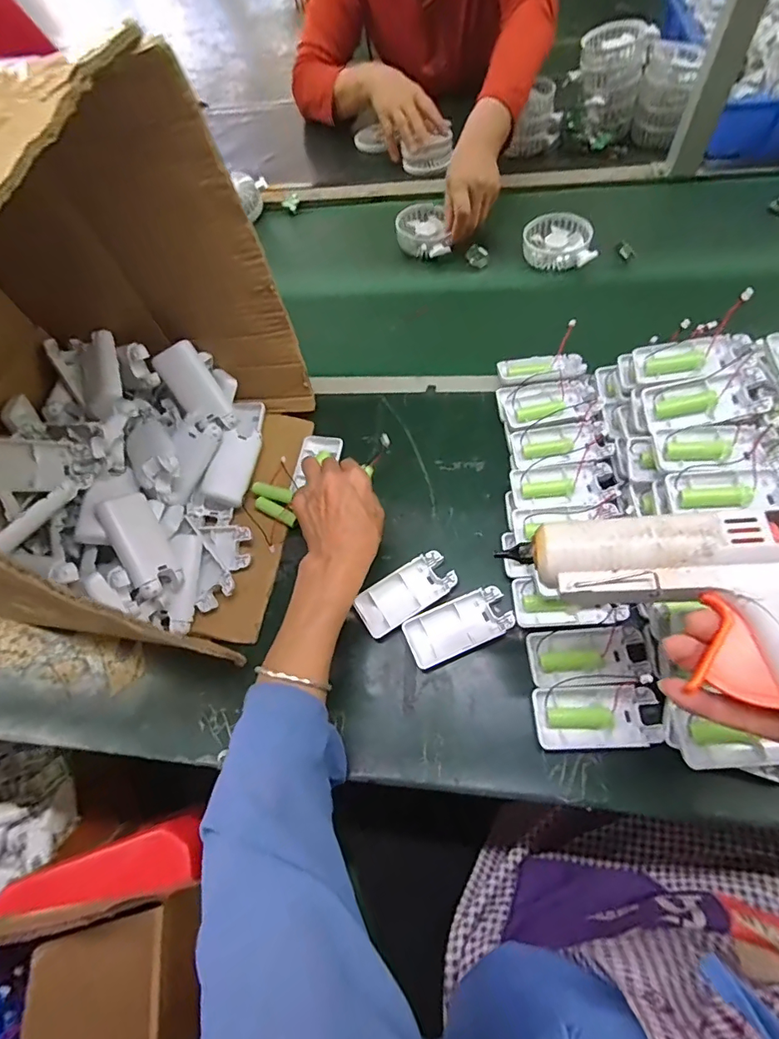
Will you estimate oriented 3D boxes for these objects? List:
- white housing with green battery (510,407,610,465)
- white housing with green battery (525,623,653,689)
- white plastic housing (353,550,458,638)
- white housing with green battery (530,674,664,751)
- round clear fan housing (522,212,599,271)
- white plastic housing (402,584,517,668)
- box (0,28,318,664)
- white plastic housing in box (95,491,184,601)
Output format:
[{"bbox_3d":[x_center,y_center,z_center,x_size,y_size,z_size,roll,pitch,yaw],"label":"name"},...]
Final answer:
[{"bbox_3d":[0.176,-0.069,0.489,0.098,0.037,0.056,-15,62,1],"label":"white housing with green battery"},{"bbox_3d":[0.168,0.115,0.405,0.096,0.023,0.043,-9,61,3],"label":"white housing with green battery"},{"bbox_3d":[0.015,0.070,0.451,0.093,0.020,0.045,-31,63,-9],"label":"white plastic housing"},{"bbox_3d":[0.167,0.156,0.384,0.097,0.023,0.051,-6,62,5],"label":"white housing with green battery"},{"bbox_3d":[0.233,-0.384,0.660,0.091,0.031,0.087,2,62,9],"label":"round clear fan housing"},{"bbox_3d":[0.062,0.096,0.429,0.093,0.016,0.044,-22,62,-4],"label":"white plastic housing"},{"bbox_3d":[-0.247,-0.099,0.372,0.268,0.343,0.346,-1,62,7],"label":"box"},{"bbox_3d":[-0.219,0.023,0.422,0.044,0.022,0.092,-29,93,-53],"label":"white plastic housing in box"}]

